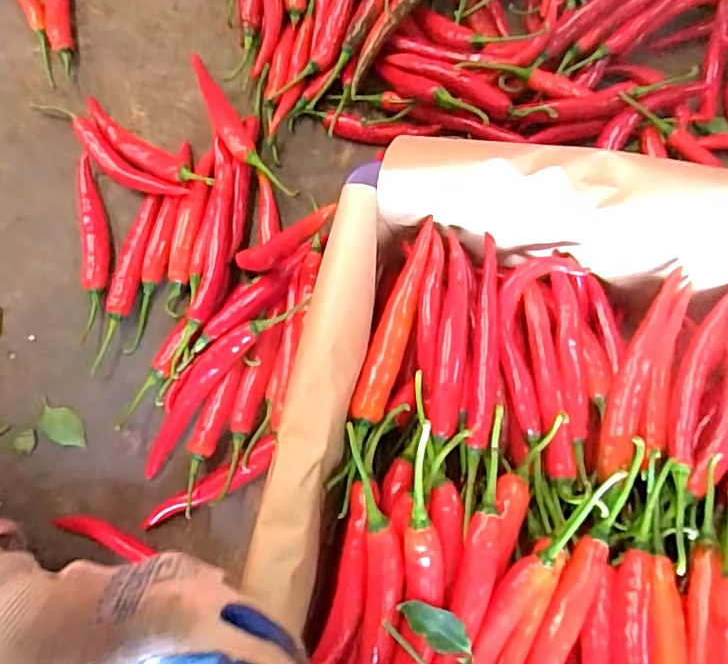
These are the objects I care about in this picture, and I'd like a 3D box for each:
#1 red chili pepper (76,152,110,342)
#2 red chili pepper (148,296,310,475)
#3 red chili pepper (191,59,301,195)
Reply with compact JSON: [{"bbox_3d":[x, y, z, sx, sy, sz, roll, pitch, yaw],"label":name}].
[{"bbox_3d":[-0.215,-0.069,0.468,0.022,0.018,0.147,-6,75,0],"label":"red chili pepper"},{"bbox_3d":[-0.108,0.031,0.418,0.038,0.012,0.162,41,93,11],"label":"red chili pepper"},{"bbox_3d":[-0.109,-0.168,0.480,0.026,0.018,0.174,-30,64,-6],"label":"red chili pepper"}]

